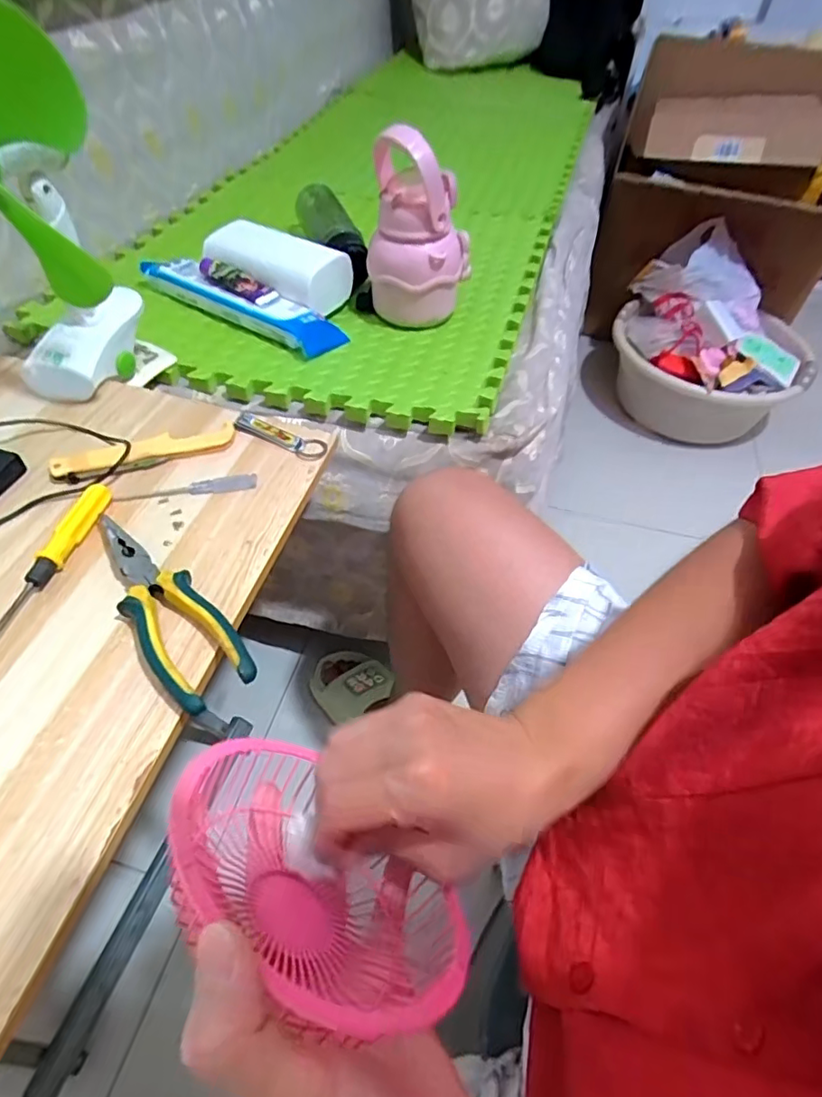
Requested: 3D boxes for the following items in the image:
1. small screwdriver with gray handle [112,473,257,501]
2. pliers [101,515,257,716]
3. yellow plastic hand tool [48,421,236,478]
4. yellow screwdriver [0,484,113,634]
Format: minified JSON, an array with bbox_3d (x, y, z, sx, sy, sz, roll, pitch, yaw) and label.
[{"bbox_3d":[-0.194,-0.052,0.481,0.117,0.013,0.012,-8,51,-12],"label":"small screwdriver with gray handle"},{"bbox_3d":[-0.177,0.038,0.399,0.054,0.023,0.186,-30,59,-27],"label":"pliers"},{"bbox_3d":[-0.238,-0.088,0.503,0.153,0.016,0.025,-15,53,-17],"label":"yellow plastic hand tool"},{"bbox_3d":[-0.270,0.008,0.419,0.019,0.015,0.149,10,49,3],"label":"yellow screwdriver"}]

